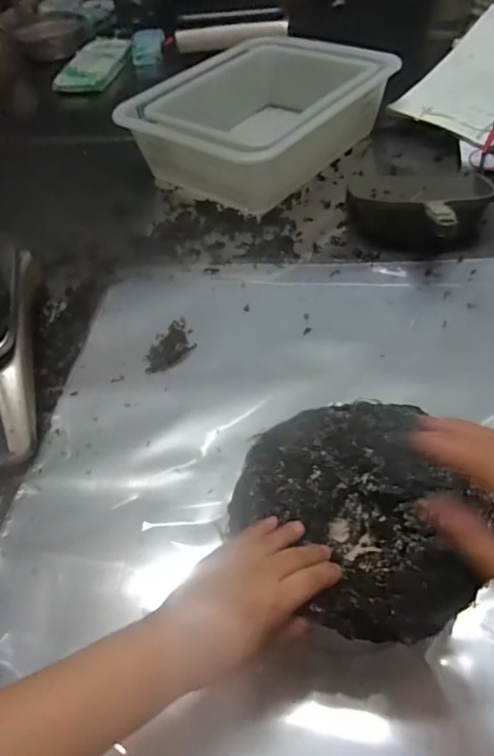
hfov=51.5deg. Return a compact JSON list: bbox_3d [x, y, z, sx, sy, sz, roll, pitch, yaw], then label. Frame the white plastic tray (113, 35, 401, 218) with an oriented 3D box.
[{"bbox_3d":[0.030,-0.478,0.945,0.305,0.128,0.414,35,61,29],"label":"white plastic tray"}]

